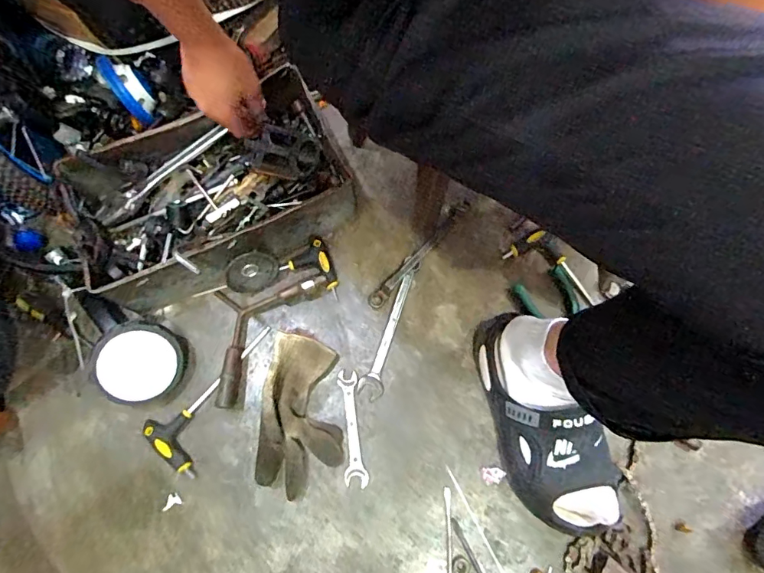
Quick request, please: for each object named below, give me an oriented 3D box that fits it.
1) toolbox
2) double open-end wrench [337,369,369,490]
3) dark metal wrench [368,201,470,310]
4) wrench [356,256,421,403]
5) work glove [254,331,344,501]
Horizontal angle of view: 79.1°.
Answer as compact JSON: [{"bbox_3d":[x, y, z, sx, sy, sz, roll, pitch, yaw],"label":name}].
[{"bbox_3d":[-0.263,-0.120,0.658,0.404,0.104,0.237,-22,73,-6],"label":"toolbox"},{"bbox_3d":[-0.040,0.187,0.616,0.029,0.004,0.147,-6,72,-1],"label":"double open-end wrench"},{"bbox_3d":[0.056,-0.048,0.684,0.022,0.010,0.213,41,77,13],"label":"dark metal wrench"},{"bbox_3d":[0.015,0.056,0.654,0.032,0.008,0.208,19,73,7],"label":"wrench"},{"bbox_3d":[-0.106,0.163,0.607,0.108,0.039,0.196,3,72,2],"label":"work glove"}]

